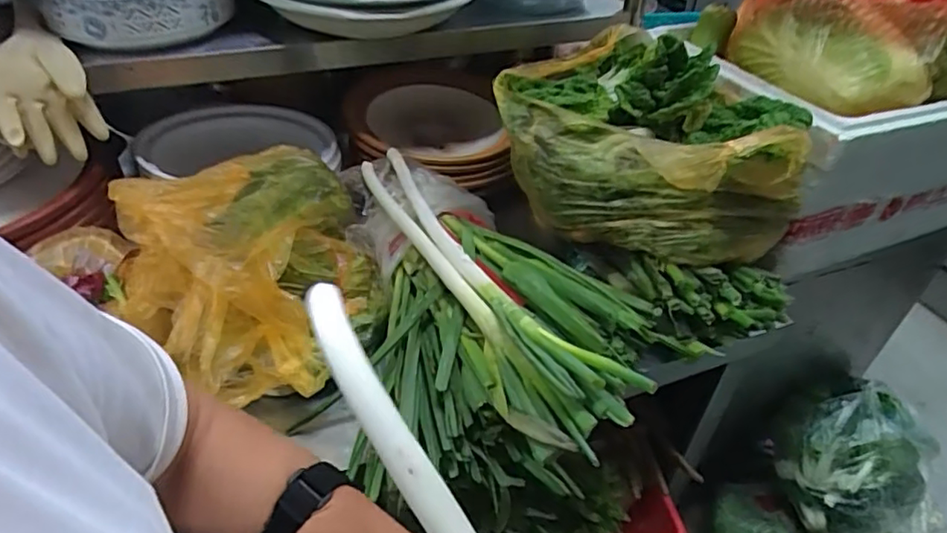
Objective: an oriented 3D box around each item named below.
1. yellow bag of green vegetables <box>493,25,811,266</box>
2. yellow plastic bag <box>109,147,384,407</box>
[{"bbox_3d":[0.236,-0.172,0.851,0.418,0.199,0.233,30,47,28],"label":"yellow bag of green vegetables"},{"bbox_3d":[-0.266,-0.005,0.744,0.281,0.159,0.314,-14,43,-20],"label":"yellow plastic bag"}]

